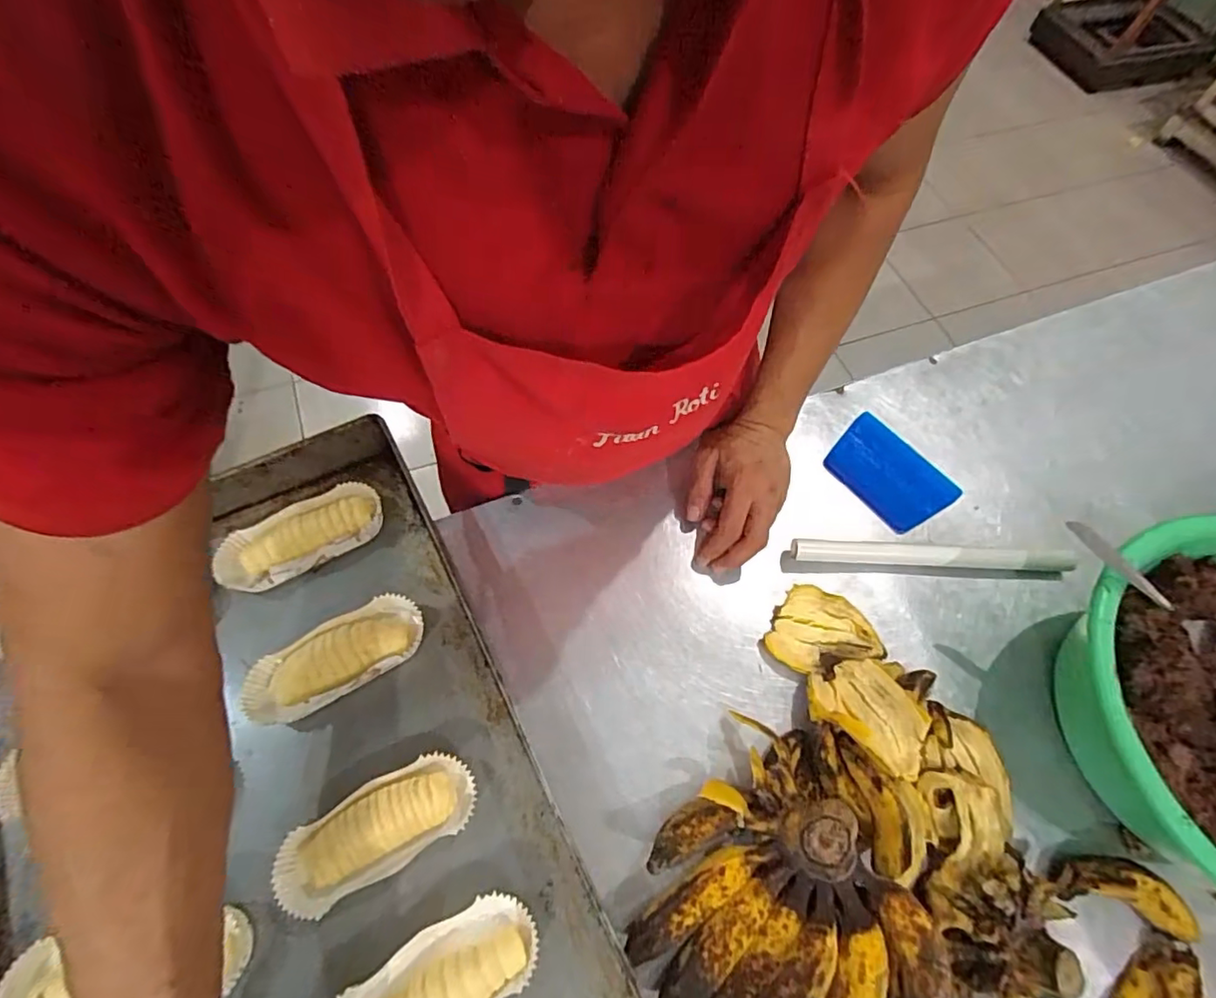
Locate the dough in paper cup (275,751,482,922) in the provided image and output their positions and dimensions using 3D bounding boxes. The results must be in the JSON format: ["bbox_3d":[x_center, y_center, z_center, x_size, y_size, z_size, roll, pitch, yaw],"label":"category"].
[{"bbox_3d":[-0.176,0.253,0.439,0.144,0.033,0.062,-26,68,-15],"label":"dough in paper cup"}]

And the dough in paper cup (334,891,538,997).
[{"bbox_3d":[-0.121,0.340,0.398,0.144,0.033,0.065,-30,69,-17],"label":"dough in paper cup"}]

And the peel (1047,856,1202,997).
[{"bbox_3d":[0.397,0.344,0.426,0.088,0.032,0.137,-12,64,-9],"label":"peel"}]

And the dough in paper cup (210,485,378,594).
[{"bbox_3d":[-0.284,0.035,0.537,0.145,0.042,0.067,-30,69,-17],"label":"dough in paper cup"}]

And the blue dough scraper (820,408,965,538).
[{"bbox_3d":[0.303,-0.029,0.622,0.097,0.006,0.126,-35,70,-18],"label":"blue dough scraper"}]

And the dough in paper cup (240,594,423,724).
[{"bbox_3d":[-0.234,0.140,0.493,0.148,0.033,0.059,-29,68,-17],"label":"dough in paper cup"}]

